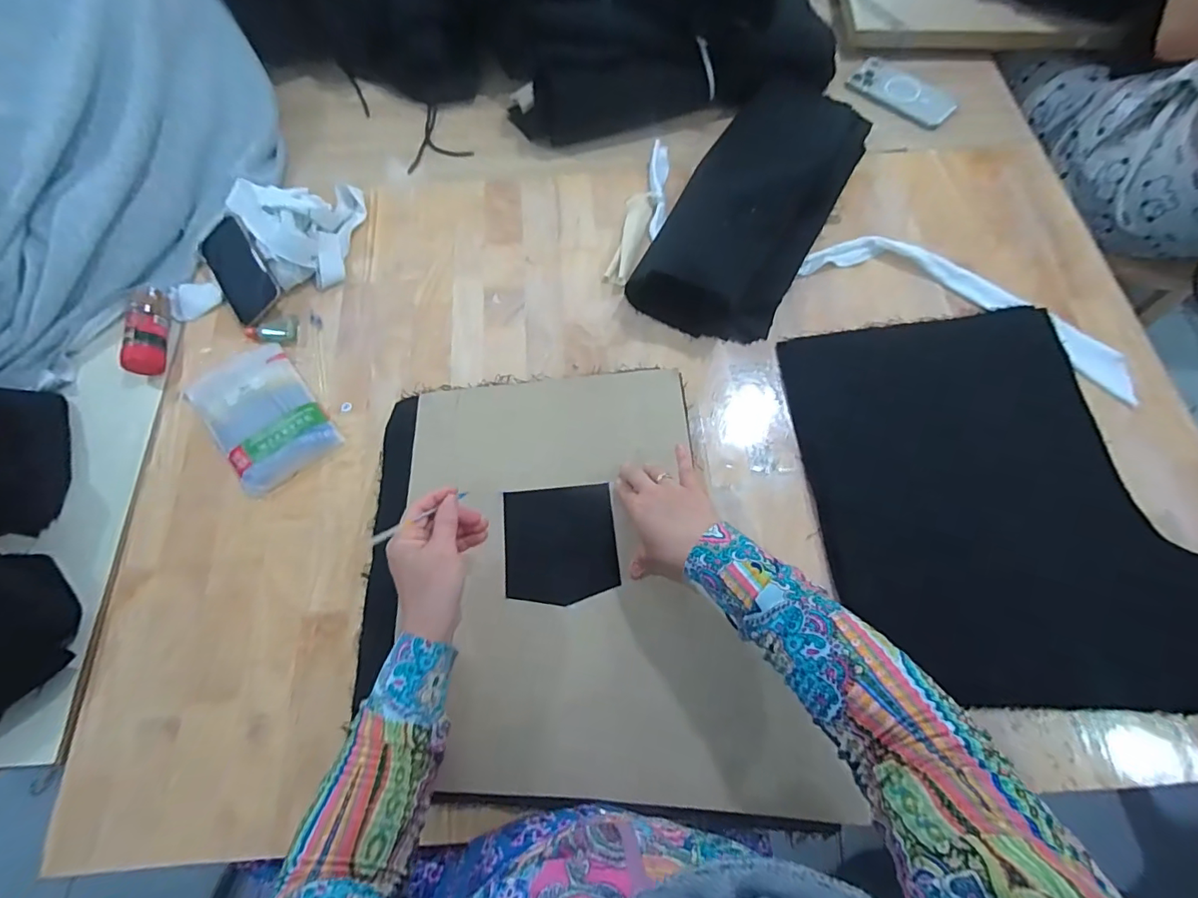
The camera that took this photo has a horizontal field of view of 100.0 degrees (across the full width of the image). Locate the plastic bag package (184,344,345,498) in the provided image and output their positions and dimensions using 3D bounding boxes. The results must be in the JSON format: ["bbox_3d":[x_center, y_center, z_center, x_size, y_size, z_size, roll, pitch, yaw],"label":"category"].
[{"bbox_3d":[-0.401,-0.045,0.599,0.114,0.017,0.187,-38,72,-11],"label":"plastic bag package"}]

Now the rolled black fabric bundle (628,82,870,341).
[{"bbox_3d":[0.204,-0.322,0.644,0.174,0.086,0.413,25,72,12],"label":"rolled black fabric bundle"}]

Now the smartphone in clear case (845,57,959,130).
[{"bbox_3d":[0.473,-0.555,0.783,0.158,0.015,0.073,40,75,15],"label":"smartphone in clear case"}]

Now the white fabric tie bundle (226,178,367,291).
[{"bbox_3d":[-0.388,-0.296,0.670,0.146,0.076,0.153,-1,69,3],"label":"white fabric tie bundle"}]

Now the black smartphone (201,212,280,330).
[{"bbox_3d":[-0.463,-0.230,0.646,0.079,0.013,0.134,-36,86,12],"label":"black smartphone"}]

